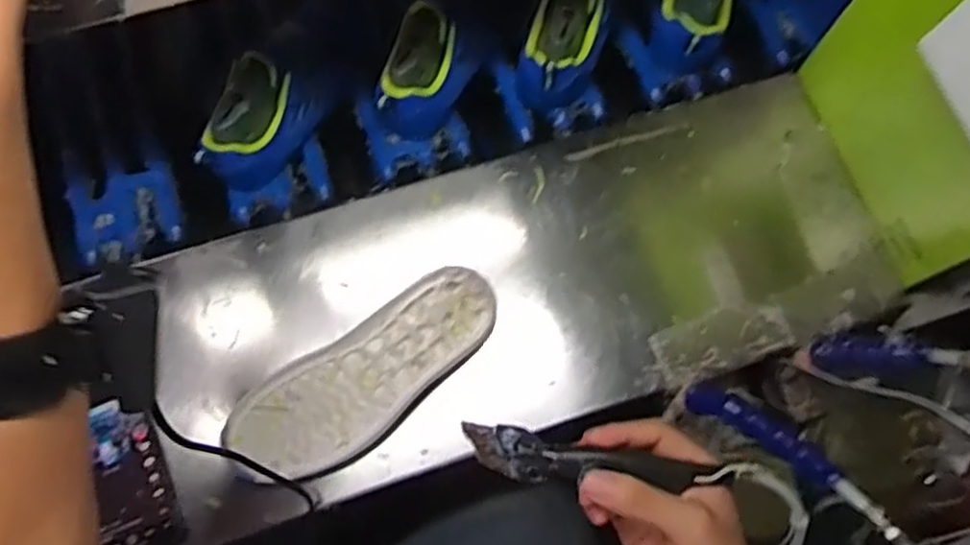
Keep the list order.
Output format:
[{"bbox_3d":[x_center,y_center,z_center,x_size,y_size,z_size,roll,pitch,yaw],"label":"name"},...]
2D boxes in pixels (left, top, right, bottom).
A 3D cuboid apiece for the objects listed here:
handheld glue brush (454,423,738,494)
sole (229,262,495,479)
[{"bbox_3d":[0.059,0.109,0.411,0.143,0.024,0.026,8,73,8],"label":"handheld glue brush"},{"bbox_3d":[-0.090,0.083,0.590,0.224,0.027,0.087,-33,77,-12],"label":"sole"}]

